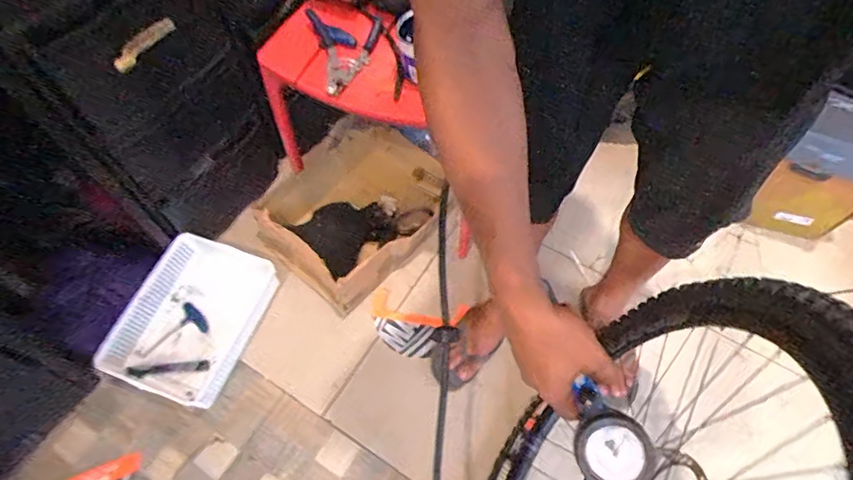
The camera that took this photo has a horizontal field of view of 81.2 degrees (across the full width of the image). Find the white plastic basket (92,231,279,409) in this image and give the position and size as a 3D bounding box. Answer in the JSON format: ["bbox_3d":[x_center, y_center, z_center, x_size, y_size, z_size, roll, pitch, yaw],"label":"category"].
[{"bbox_3d":[-0.500,0.163,1.078,0.248,0.081,0.339,18,62,11],"label":"white plastic basket"}]

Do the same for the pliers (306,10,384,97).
[{"bbox_3d":[-0.134,-0.350,0.890,0.129,0.031,0.190,-15,61,-8],"label":"pliers"}]

